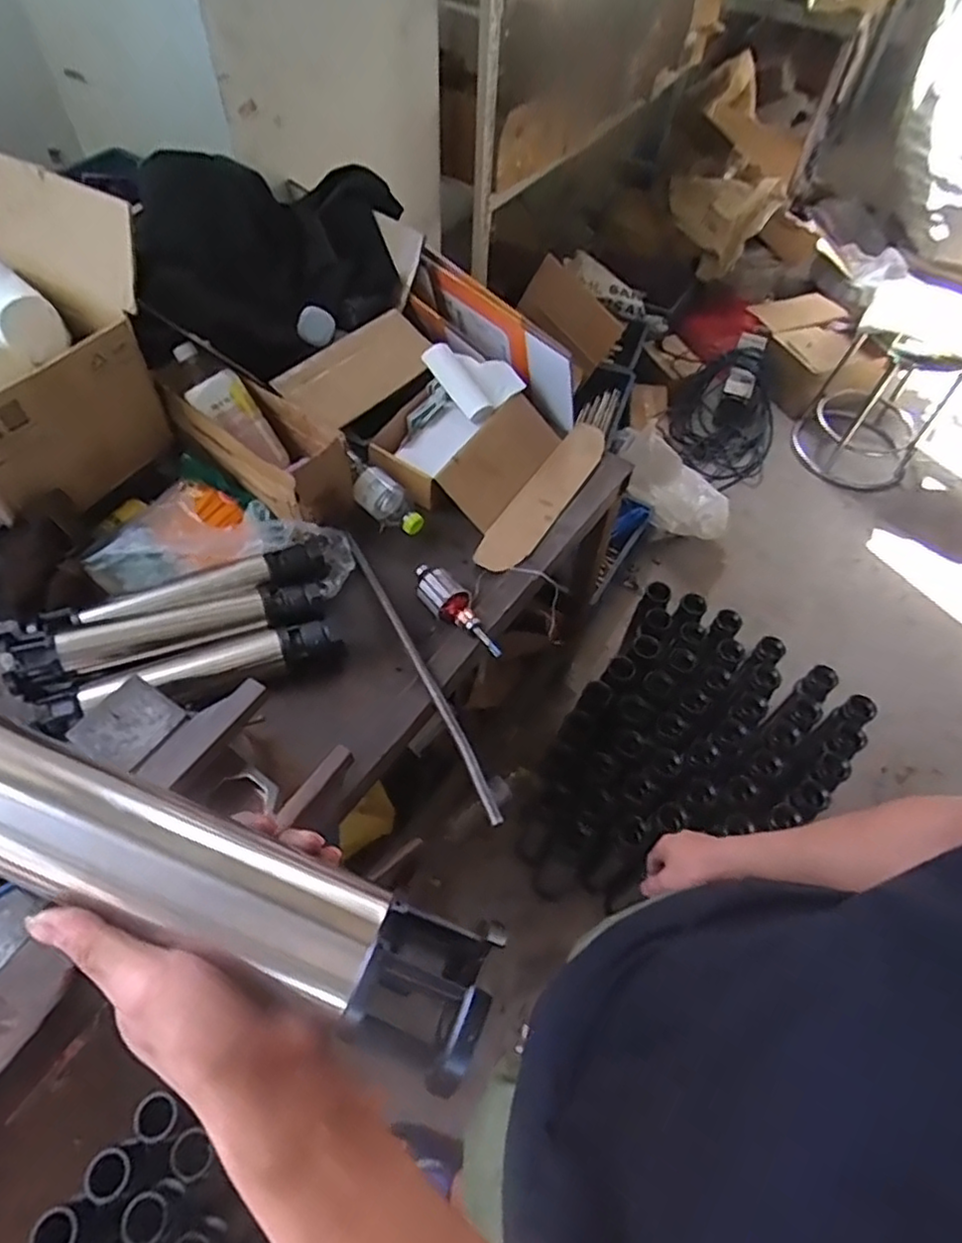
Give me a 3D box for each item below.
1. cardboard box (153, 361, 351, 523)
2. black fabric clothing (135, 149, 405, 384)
[{"bbox_3d":[-0.322,-0.272,0.948,0.281,0.110,0.128,35,62,19],"label":"cardboard box"},{"bbox_3d":[-0.333,-0.619,1.080,0.447,0.186,0.385,-18,59,-14],"label":"black fabric clothing"}]

